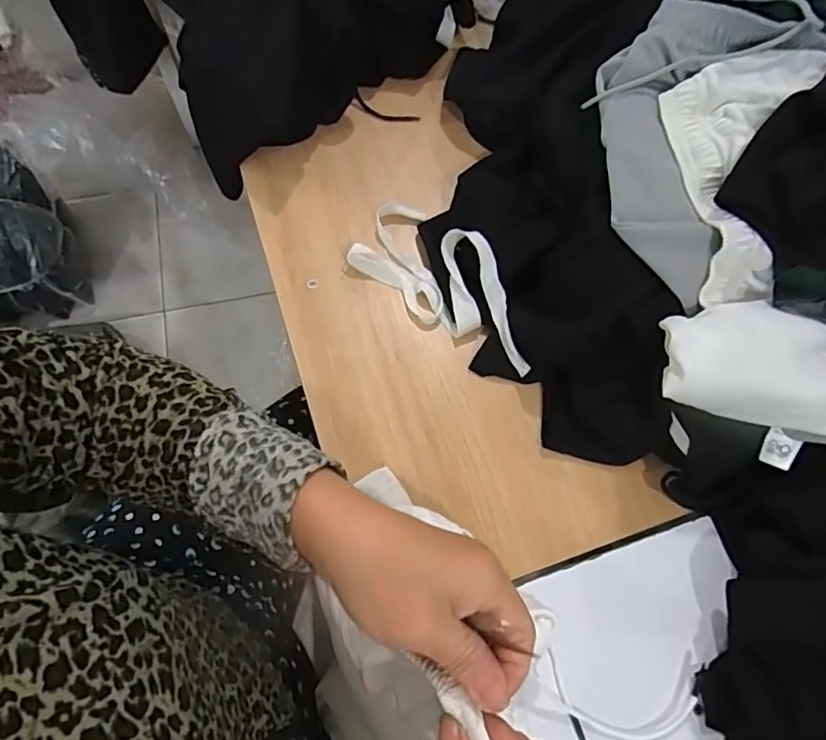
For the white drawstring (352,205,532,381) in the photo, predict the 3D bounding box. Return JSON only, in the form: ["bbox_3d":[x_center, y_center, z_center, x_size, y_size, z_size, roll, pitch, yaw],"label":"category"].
[{"bbox_3d":[0.040,-0.094,0.569,0.237,0.046,0.100,39,72,12],"label":"white drawstring"}]

